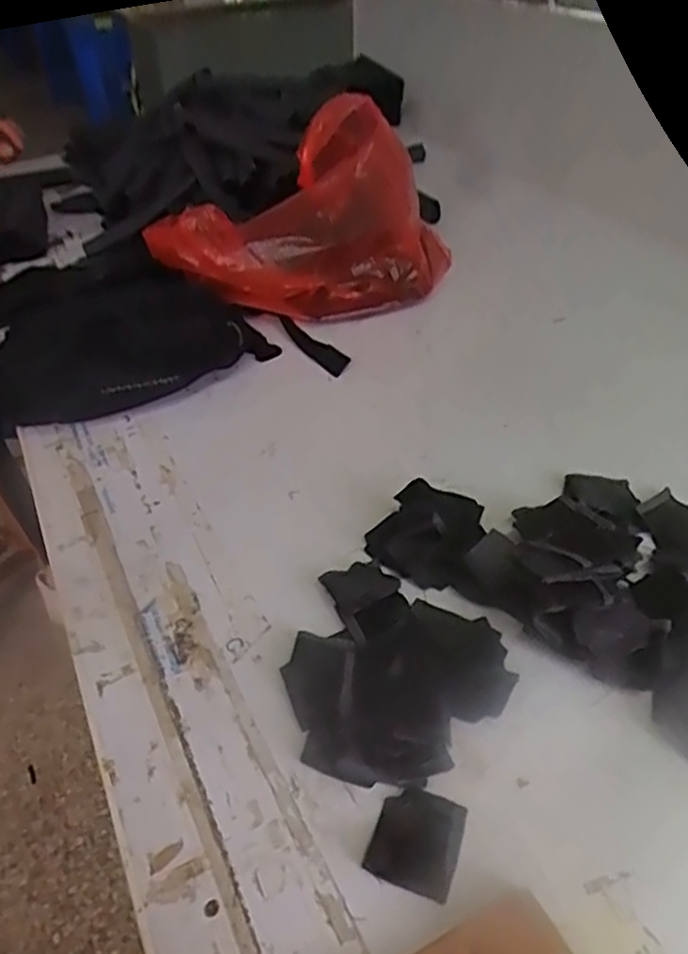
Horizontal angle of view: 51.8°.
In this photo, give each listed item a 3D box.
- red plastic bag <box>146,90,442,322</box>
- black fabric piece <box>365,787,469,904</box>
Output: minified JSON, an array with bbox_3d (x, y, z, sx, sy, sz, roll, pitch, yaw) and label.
[{"bbox_3d":[-0.033,-0.293,0.814,0.367,0.212,0.107,-15,41,-12],"label":"red plastic bag"},{"bbox_3d":[0.040,0.198,0.389,0.047,0.004,0.052,12,43,18],"label":"black fabric piece"}]

